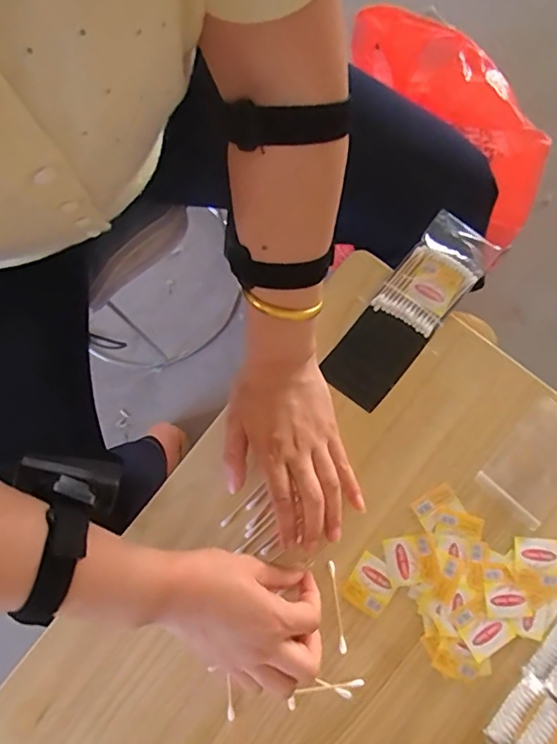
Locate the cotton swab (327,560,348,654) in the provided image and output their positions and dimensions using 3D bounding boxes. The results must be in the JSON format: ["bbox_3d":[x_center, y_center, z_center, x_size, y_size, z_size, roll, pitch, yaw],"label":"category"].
[{"bbox_3d":[0.049,0.197,0.466,0.007,0.004,0.074,-8,79,0],"label":"cotton swab"}]

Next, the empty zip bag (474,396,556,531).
[{"bbox_3d":[0.228,0.079,0.485,0.066,0.004,0.098,41,87,5],"label":"empty zip bag"}]

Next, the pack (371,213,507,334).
[{"bbox_3d":[0.146,-0.088,0.511,0.066,0.015,0.111,36,82,8],"label":"pack"}]

